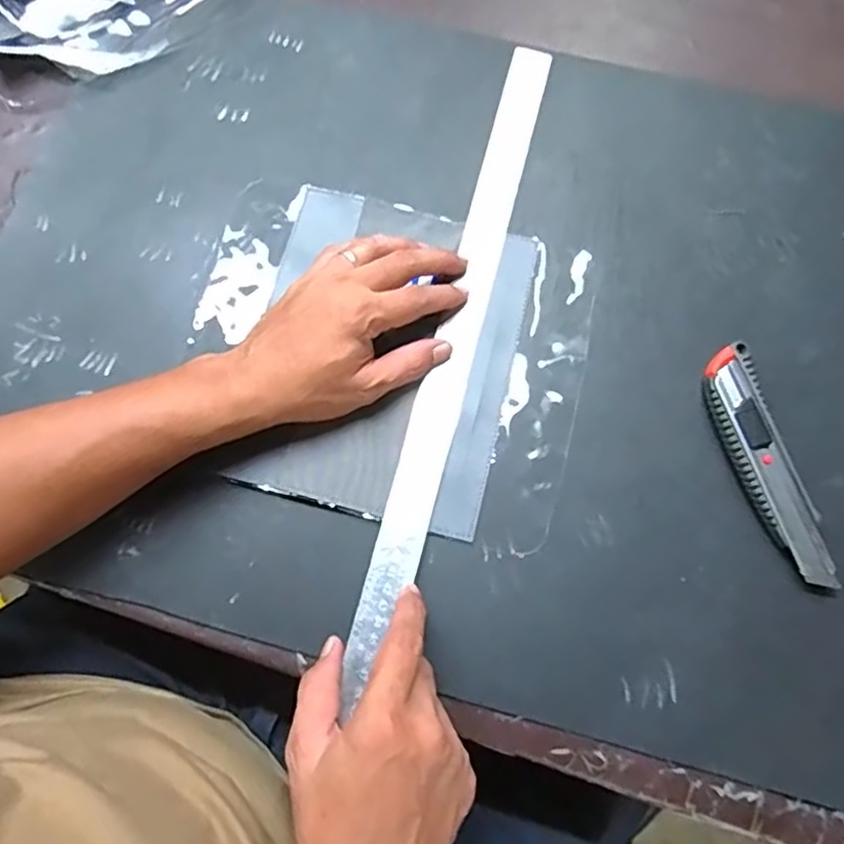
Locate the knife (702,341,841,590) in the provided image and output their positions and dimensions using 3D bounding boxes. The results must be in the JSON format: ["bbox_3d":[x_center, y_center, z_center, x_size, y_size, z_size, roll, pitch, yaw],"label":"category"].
[{"bbox_3d":[0.216,0.026,0.410,0.035,0.017,0.153,-16,75,-4],"label":"knife"}]

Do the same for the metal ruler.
[{"bbox_3d":[0.027,-0.064,0.442,0.035,0.010,0.473,18,74,-6],"label":"metal ruler"}]

